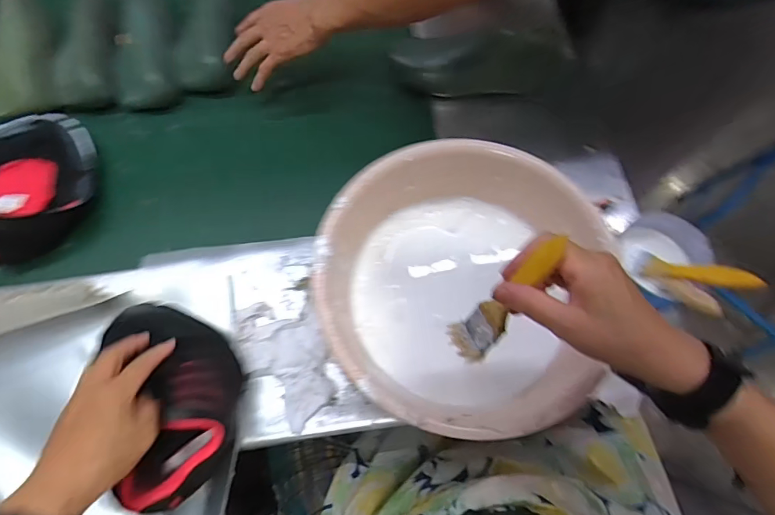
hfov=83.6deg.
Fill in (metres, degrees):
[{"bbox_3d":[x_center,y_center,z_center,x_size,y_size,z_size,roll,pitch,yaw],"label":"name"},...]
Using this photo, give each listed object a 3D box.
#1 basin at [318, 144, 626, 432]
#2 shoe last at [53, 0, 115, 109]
[{"bbox_3d":[0.071,0.027,0.481,0.279,0.106,0.298,0,70,-1],"label":"basin"},{"bbox_3d":[-0.487,-0.355,0.698,0.095,0.063,0.229,-6,70,-3],"label":"shoe last"}]

